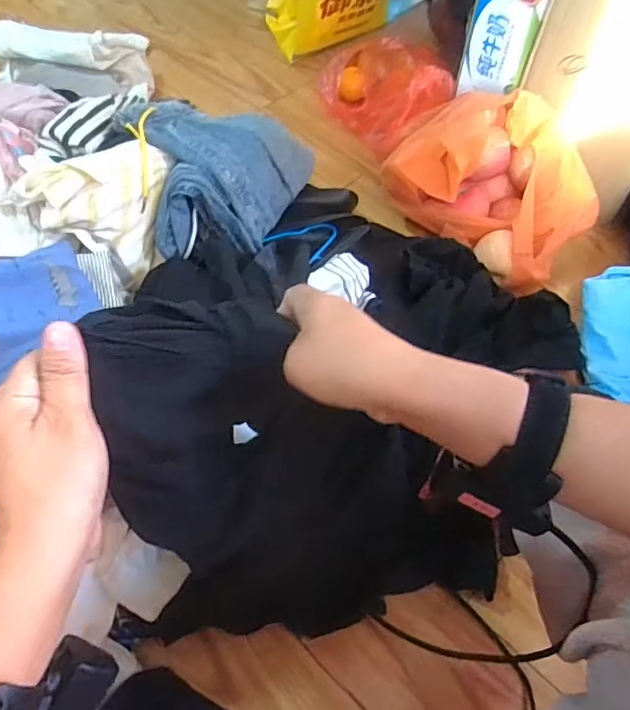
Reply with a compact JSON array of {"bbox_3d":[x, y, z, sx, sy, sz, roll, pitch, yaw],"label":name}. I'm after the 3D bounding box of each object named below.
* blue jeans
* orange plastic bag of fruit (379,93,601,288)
[{"bbox_3d":[-0.143,-0.257,0.761,0.215,0.130,0.291,16,57,9],"label":"blue jeans"},{"bbox_3d":[0.261,-0.274,0.843,0.312,0.143,0.225,38,64,22],"label":"orange plastic bag of fruit"}]

